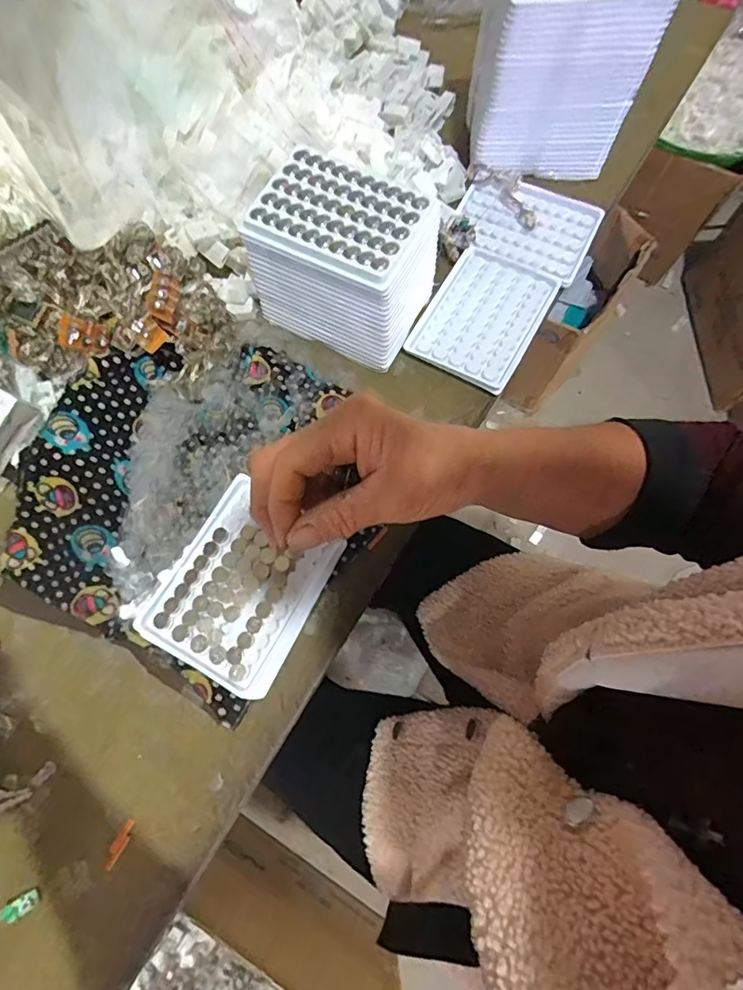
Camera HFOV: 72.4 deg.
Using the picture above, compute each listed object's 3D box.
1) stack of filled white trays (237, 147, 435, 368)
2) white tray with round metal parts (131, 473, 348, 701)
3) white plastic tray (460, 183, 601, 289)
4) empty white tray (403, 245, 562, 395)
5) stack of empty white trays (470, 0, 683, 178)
[{"bbox_3d":[-0.016,-0.194,0.422,0.146,0.090,0.103,27,74,9],"label":"stack of filled white trays"},{"bbox_3d":[-0.092,0.065,0.360,0.101,0.014,0.121,27,74,9],"label":"white tray with round metal parts"},{"bbox_3d":[0.149,-0.263,0.493,0.130,0.010,0.094,29,75,9],"label":"white plastic tray"},{"bbox_3d":[0.101,-0.165,0.457,0.098,0.011,0.132,30,75,10],"label":"empty white tray"},{"bbox_3d":[0.170,-0.393,0.454,0.145,0.149,0.112,8,72,3],"label":"stack of empty white trays"}]

